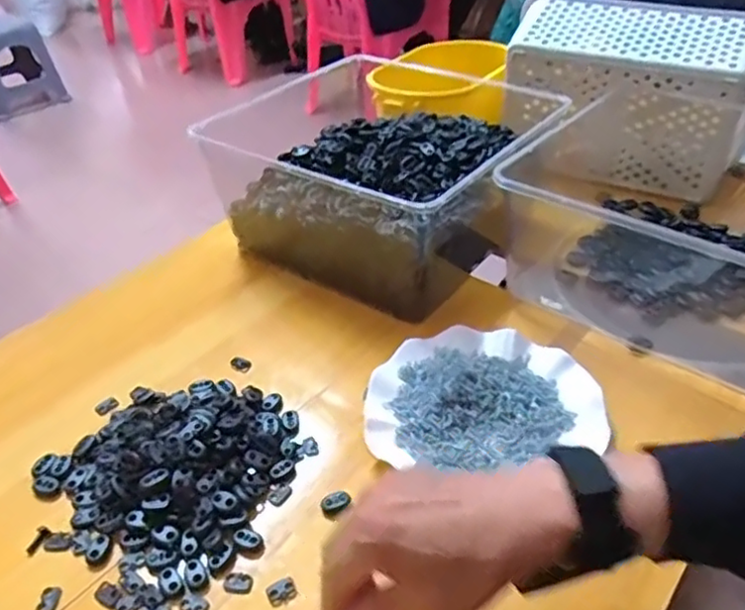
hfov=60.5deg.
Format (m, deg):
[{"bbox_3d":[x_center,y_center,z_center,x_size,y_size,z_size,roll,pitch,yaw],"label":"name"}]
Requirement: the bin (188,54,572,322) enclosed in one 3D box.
[{"bbox_3d":[0.027,-0.132,0.683,0.264,0.135,0.279,25,46,30],"label":"bin"}]

